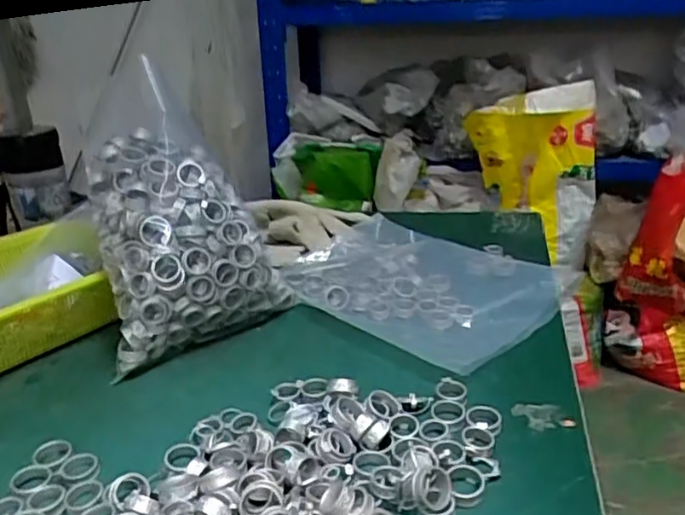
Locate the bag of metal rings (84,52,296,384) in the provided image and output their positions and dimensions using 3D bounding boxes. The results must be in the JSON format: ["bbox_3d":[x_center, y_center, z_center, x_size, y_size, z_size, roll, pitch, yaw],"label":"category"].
[{"bbox_3d":[-0.167,-0.037,0.618,0.175,0.222,0.153,-16,26,-28],"label":"bag of metal rings"}]

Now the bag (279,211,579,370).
[{"bbox_3d":[0.069,0.020,0.688,0.211,0.031,0.320,-22,28,-37],"label":"bag"}]

